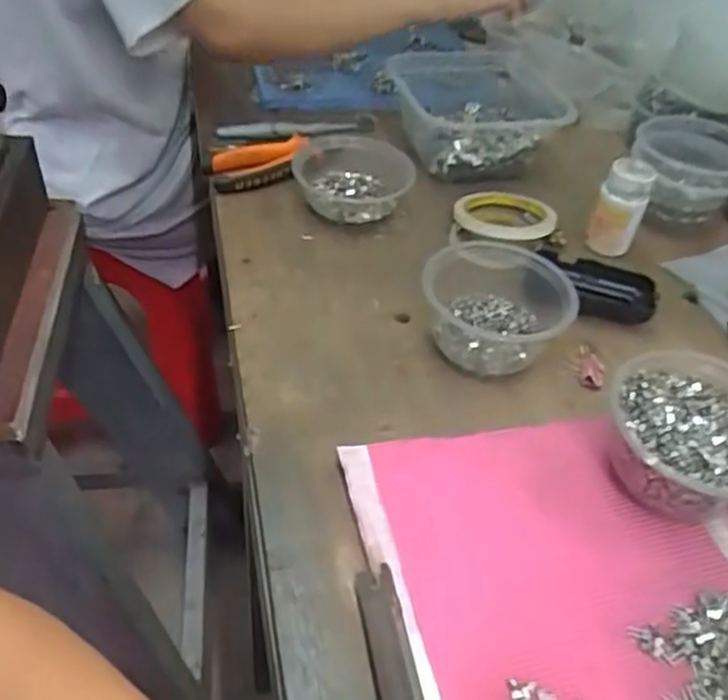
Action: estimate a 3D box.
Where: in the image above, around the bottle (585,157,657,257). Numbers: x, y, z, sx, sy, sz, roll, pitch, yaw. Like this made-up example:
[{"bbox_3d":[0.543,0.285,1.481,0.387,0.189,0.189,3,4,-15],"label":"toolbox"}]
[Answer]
[{"bbox_3d":[0.241,-0.132,0.670,0.044,0.086,0.039,23,48,18],"label":"bottle"}]

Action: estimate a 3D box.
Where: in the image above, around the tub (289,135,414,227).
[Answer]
[{"bbox_3d":[-0.011,-0.175,0.698,0.115,0.034,0.112,2,45,-2],"label":"tub"}]

